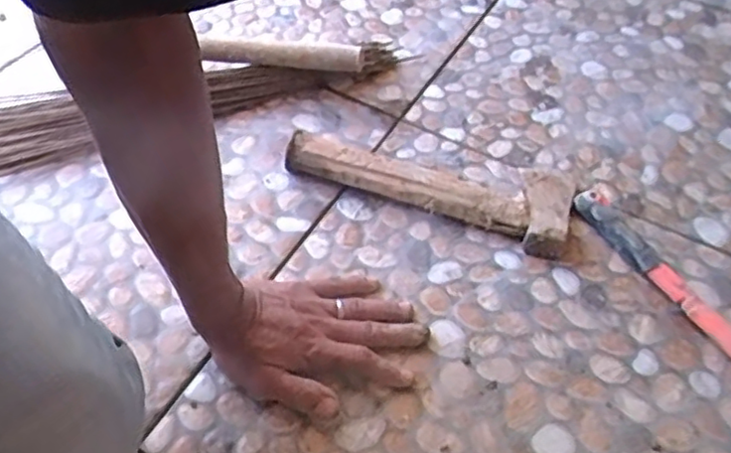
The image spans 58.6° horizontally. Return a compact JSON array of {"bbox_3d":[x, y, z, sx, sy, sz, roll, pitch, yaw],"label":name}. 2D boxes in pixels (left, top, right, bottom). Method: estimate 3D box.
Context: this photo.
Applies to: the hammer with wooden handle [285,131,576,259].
[{"bbox_3d":[0.068,-0.054,0.618,0.268,0.034,0.103,19,54,11],"label":"hammer with wooden handle"}]

